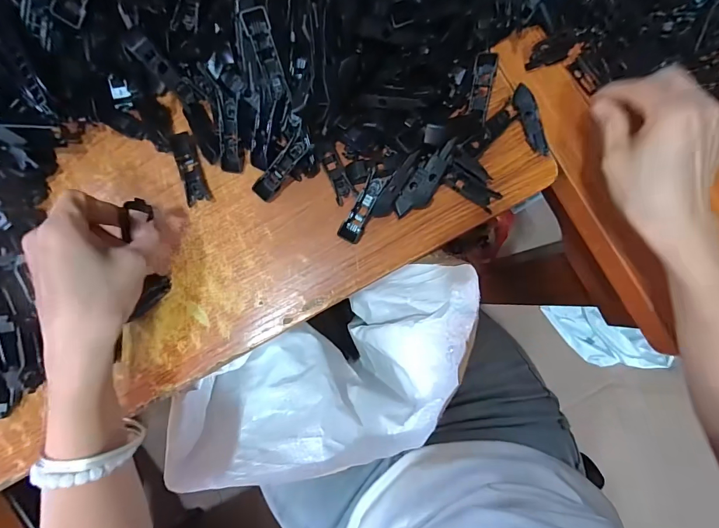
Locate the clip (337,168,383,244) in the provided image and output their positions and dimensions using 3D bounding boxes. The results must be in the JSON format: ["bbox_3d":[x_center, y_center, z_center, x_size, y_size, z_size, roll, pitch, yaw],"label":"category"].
[{"bbox_3d":[0.002,-0.050,0.338,0.019,0.016,0.065,25,85,1],"label":"clip"}]

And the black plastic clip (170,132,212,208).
[{"bbox_3d":[-0.156,-0.088,0.342,0.018,0.011,0.064,-15,86,-3],"label":"black plastic clip"}]

